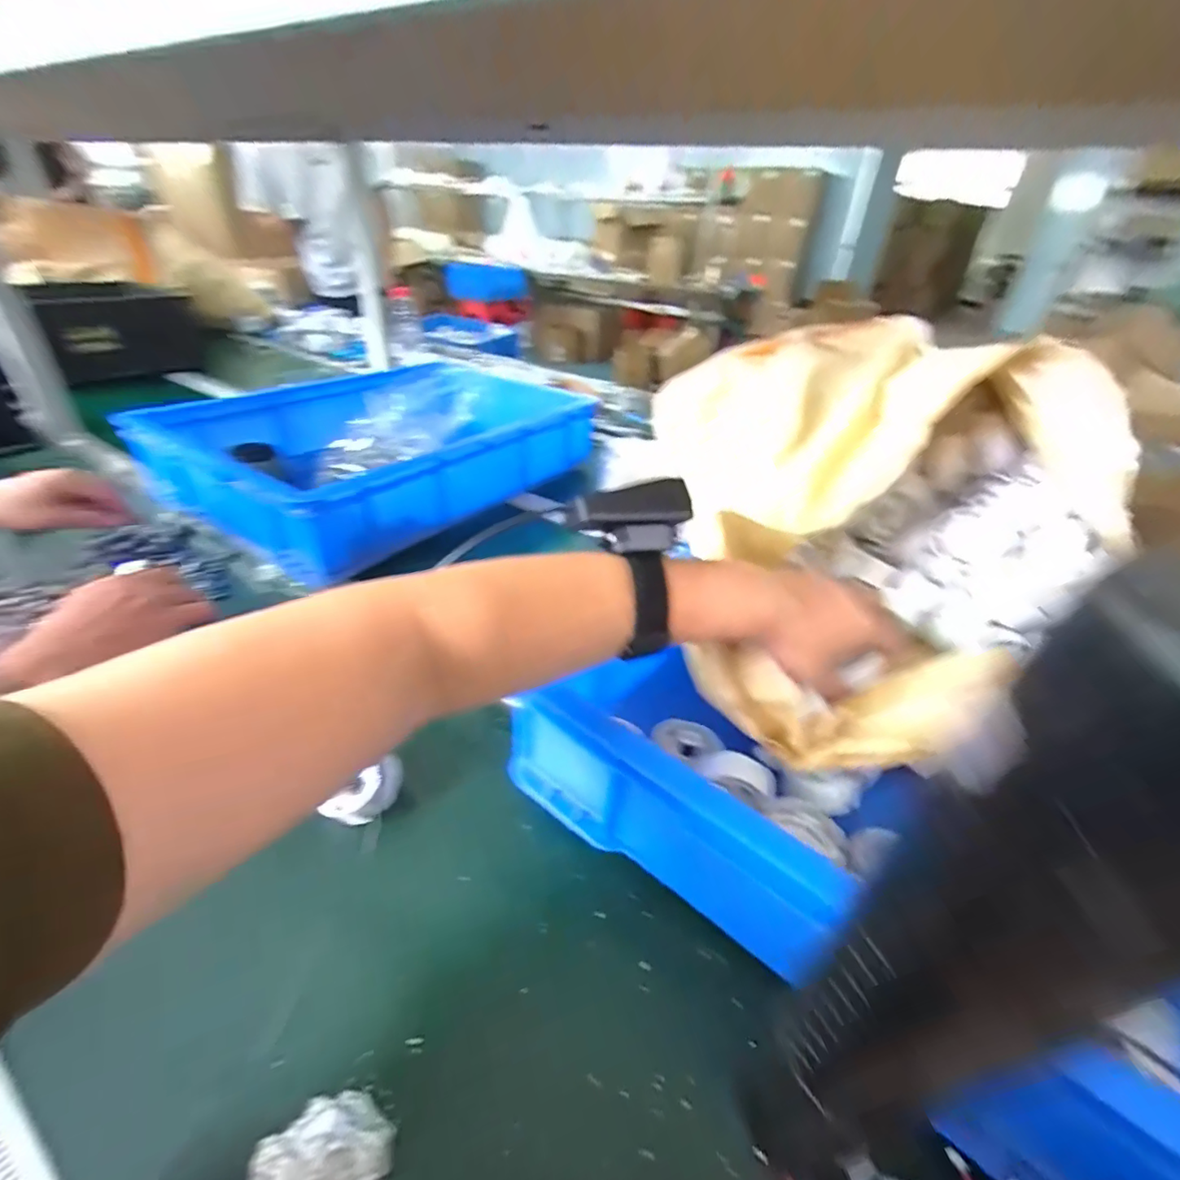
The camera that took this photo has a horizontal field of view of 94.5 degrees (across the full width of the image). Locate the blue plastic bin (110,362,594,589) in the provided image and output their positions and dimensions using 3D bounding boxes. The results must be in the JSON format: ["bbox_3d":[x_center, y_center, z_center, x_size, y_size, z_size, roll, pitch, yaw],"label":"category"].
[{"bbox_3d":[-0.320,-0.259,0.892,0.430,0.127,0.609,27,41,28],"label":"blue plastic bin"}]

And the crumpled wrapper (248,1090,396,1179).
[{"bbox_3d":[-0.135,0.293,0.278,0.067,0.008,0.053,20,42,19],"label":"crumpled wrapper"}]

